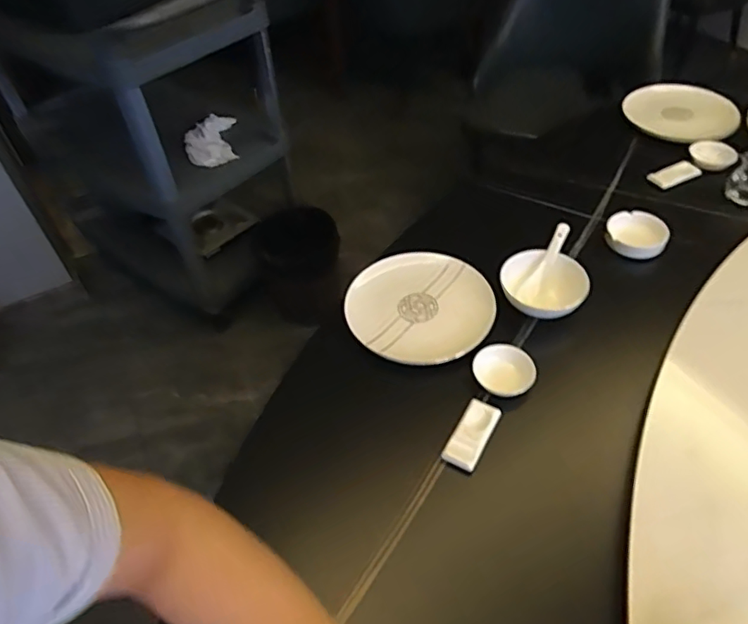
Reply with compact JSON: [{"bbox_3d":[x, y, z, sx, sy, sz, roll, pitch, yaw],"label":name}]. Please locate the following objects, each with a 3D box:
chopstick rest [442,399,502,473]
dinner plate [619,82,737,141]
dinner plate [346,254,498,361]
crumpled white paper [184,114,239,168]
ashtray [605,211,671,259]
[{"bbox_3d":[0.114,0.142,0.648,0.037,0.013,0.089,22,53,23],"label":"chopstick rest"},{"bbox_3d":[0.583,-0.383,1.072,0.191,0.019,0.188,-2,47,2],"label":"dinner plate"},{"bbox_3d":[0.064,-0.014,0.779,0.193,0.023,0.194,-2,47,2],"label":"dinner plate"},{"bbox_3d":[-0.500,-0.529,1.723,0.154,0.052,0.254,-12,47,-7],"label":"crumpled white paper"},{"bbox_3d":[0.399,-0.118,0.851,0.087,0.034,0.071,21,52,22],"label":"ashtray"}]

